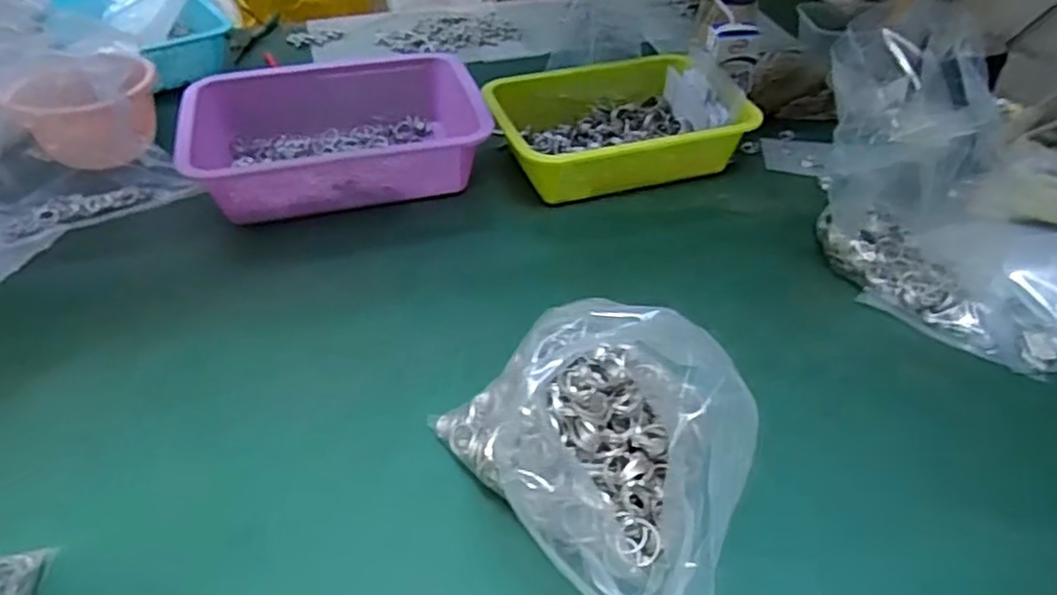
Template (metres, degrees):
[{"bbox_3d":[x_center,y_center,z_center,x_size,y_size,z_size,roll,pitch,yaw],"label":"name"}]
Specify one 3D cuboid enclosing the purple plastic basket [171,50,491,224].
[{"bbox_3d":[-0.207,-0.176,0.799,0.306,0.086,0.210,-10,41,-11],"label":"purple plastic basket"}]

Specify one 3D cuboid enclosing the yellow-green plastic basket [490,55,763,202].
[{"bbox_3d":[0.092,-0.192,0.812,0.267,0.074,0.209,-15,42,-17],"label":"yellow-green plastic basket"}]

